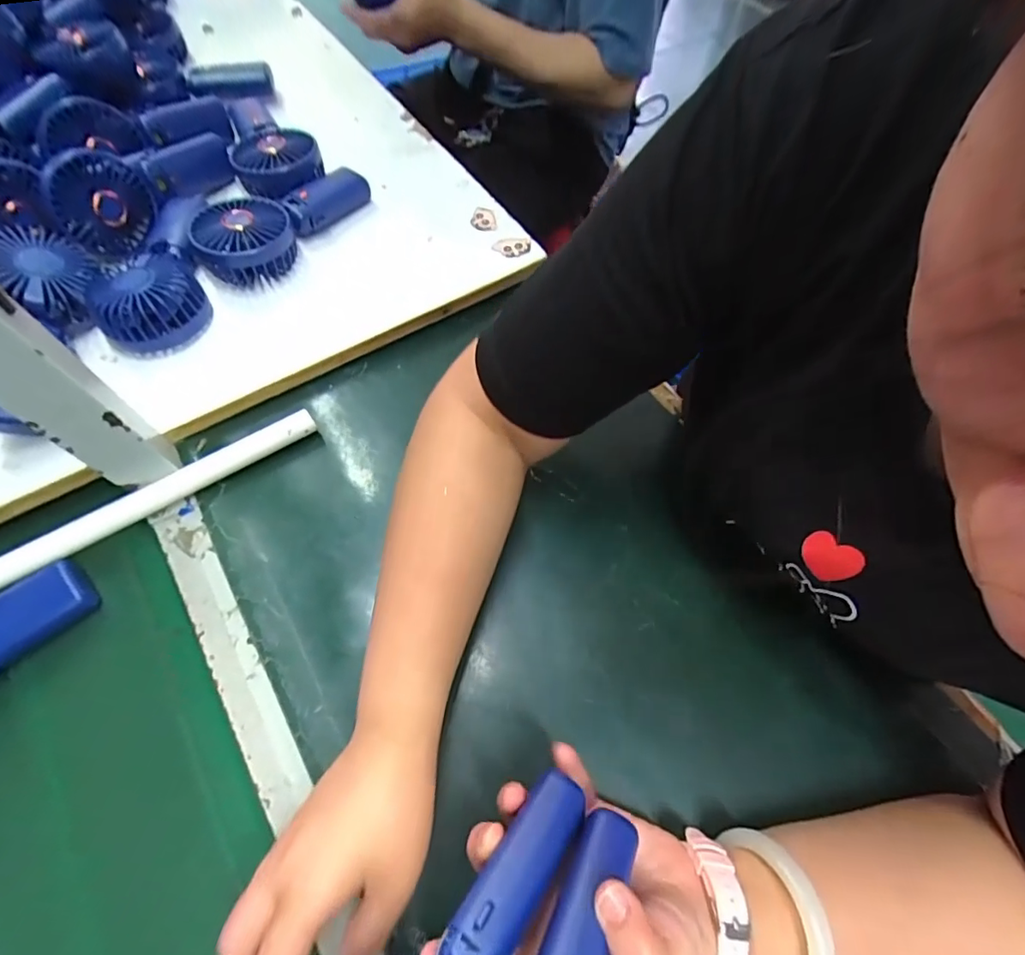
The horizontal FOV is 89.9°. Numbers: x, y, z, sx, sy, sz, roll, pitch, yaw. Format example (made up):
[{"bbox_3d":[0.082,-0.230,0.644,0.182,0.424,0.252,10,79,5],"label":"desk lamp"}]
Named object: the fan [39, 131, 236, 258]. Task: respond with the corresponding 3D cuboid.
[{"bbox_3d":[-0.345,-0.281,0.484,0.047,0.073,0.175,31,65,12],"label":"fan"}]

